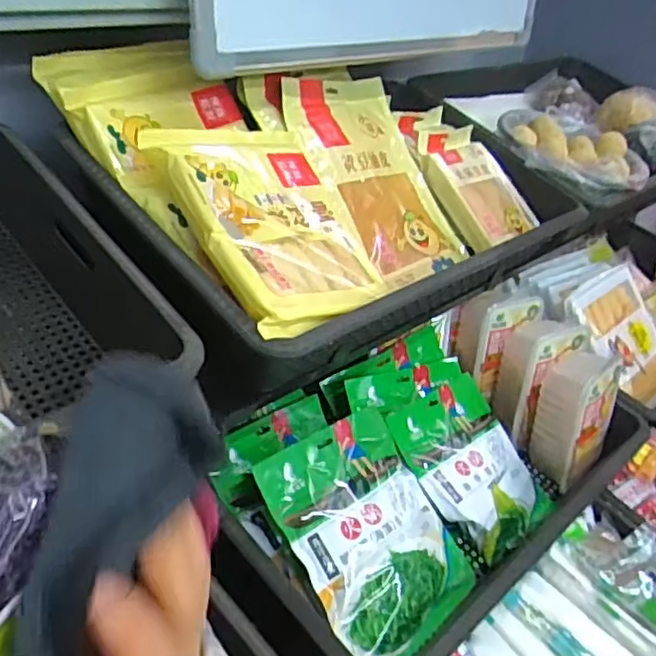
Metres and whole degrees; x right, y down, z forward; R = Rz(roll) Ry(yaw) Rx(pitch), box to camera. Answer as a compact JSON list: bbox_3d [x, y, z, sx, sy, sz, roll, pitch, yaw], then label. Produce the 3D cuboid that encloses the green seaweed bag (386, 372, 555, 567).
[{"bbox_3d":[0.186,0.179,0.832,0.183,0.040,0.211,-19,68,-40],"label":"green seaweed bag"}]

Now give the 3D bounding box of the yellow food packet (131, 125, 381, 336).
[{"bbox_3d":[-0.061,-0.126,0.657,0.211,0.039,0.221,-17,68,-46],"label":"yellow food packet"}]

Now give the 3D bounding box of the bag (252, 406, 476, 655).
[{"bbox_3d":[0.047,0.214,0.674,0.186,0.048,0.233,-21,76,-35],"label":"bag"}]

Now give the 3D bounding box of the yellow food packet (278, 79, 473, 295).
[{"bbox_3d":[0.061,-0.191,0.806,0.213,0.023,0.282,-19,82,-46],"label":"yellow food packet"}]

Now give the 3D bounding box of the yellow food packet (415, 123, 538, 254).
[{"bbox_3d":[0.210,-0.200,0.902,0.127,0.034,0.189,-18,74,-29],"label":"yellow food packet"}]

